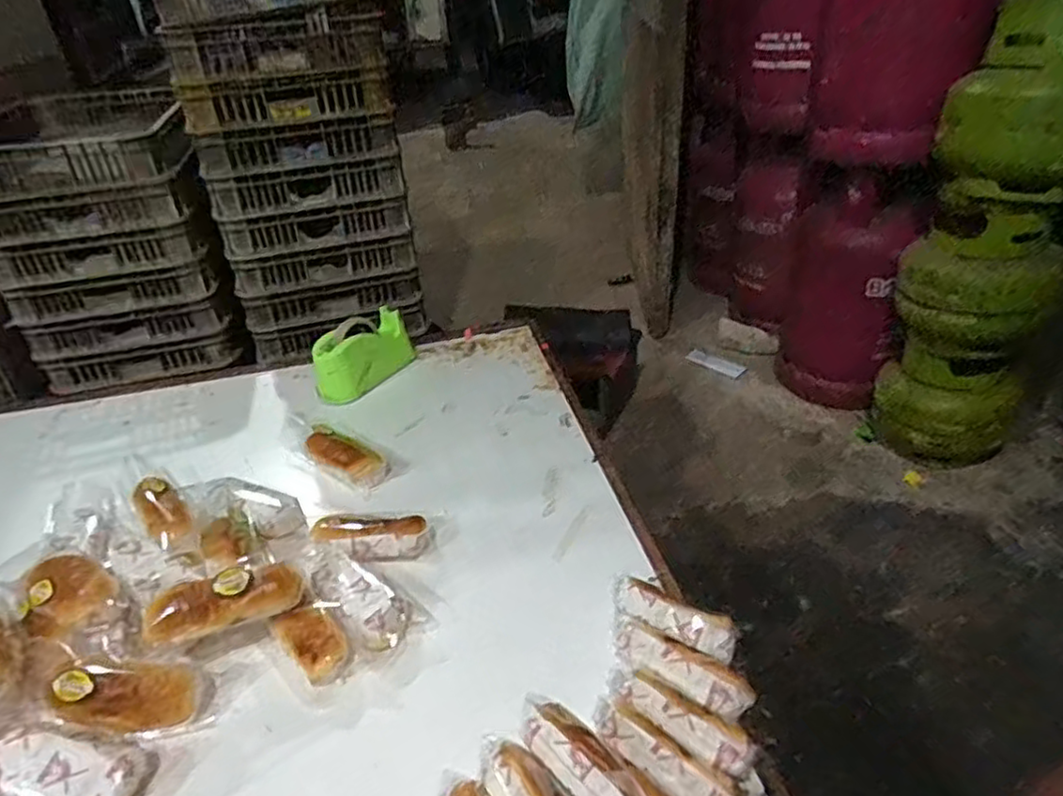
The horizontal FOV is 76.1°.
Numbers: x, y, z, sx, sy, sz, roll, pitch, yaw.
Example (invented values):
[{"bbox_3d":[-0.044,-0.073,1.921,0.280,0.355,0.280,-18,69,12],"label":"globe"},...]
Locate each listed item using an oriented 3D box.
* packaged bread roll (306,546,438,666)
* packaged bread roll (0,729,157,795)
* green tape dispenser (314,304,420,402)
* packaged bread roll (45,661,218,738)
[{"bbox_3d":[-0.201,0.233,0.818,0.094,0.042,0.189,-27,41,-31],"label":"packaged bread roll"},{"bbox_3d":[-0.439,0.353,0.639,0.141,0.040,0.081,14,35,1],"label":"packaged bread roll"},{"bbox_3d":[-0.305,-0.084,1.245,0.070,0.106,0.212,19,40,29],"label":"green tape dispenser"},{"bbox_3d":[-0.414,0.307,0.706,0.148,0.071,0.046,14,-6,-19],"label":"packaged bread roll"}]

